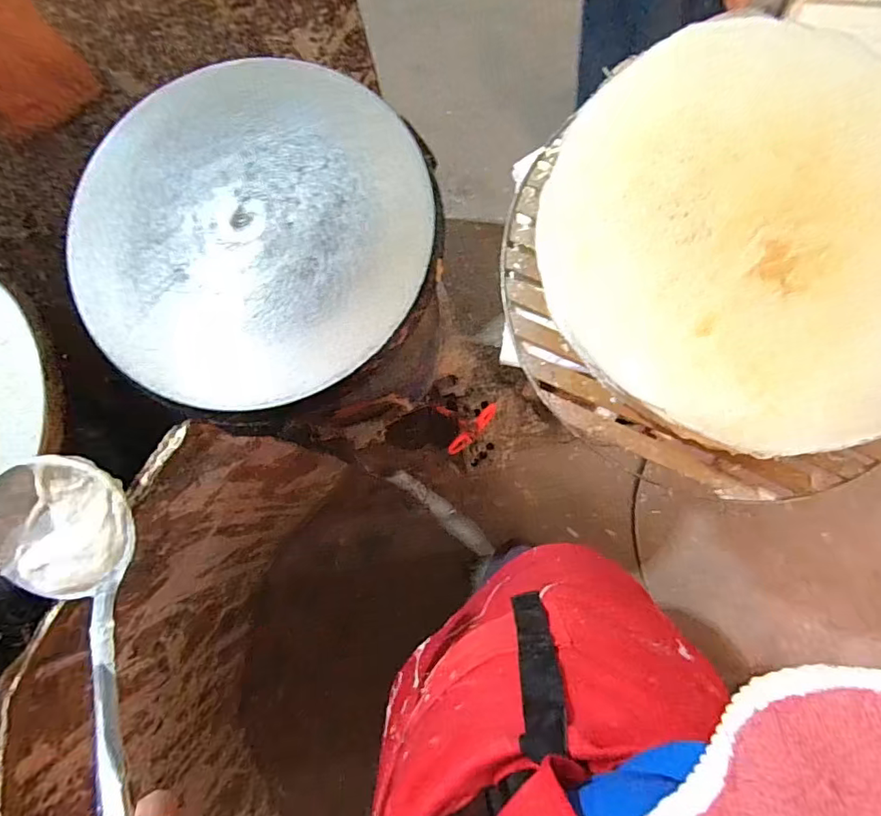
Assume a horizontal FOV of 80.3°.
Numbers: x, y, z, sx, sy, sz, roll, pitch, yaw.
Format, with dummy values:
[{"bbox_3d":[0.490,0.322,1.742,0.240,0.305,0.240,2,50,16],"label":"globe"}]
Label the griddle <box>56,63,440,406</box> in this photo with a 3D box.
[{"bbox_3d":[-0.198,-0.193,0.542,0.356,0.026,0.379,0,83,4],"label":"griddle"}]

